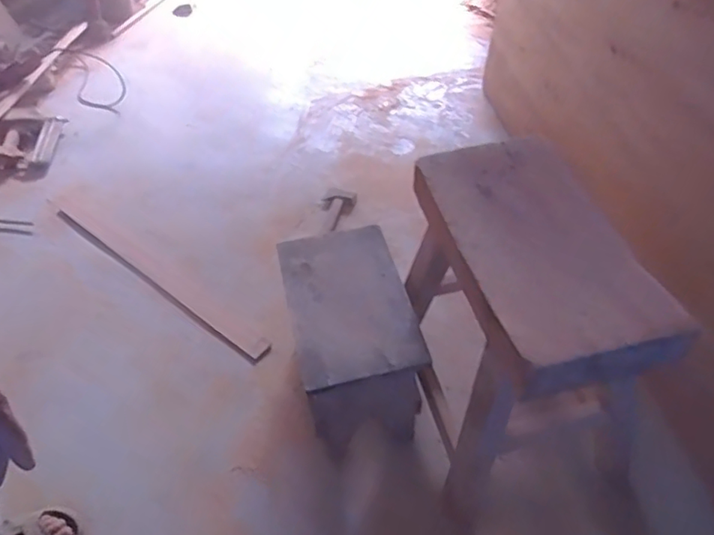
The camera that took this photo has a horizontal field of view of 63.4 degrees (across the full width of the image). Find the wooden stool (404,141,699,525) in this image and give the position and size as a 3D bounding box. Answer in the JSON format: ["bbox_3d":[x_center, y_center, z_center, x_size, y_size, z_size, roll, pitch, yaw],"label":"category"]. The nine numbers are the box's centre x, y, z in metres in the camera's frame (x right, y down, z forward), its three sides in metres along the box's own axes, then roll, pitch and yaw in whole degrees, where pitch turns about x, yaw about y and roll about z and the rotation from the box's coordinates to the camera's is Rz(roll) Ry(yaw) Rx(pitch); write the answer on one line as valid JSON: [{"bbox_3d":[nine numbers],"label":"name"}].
[{"bbox_3d":[0.275,0.097,1.036,0.296,0.473,0.474,-9,48,-6],"label":"wooden stool"}]

